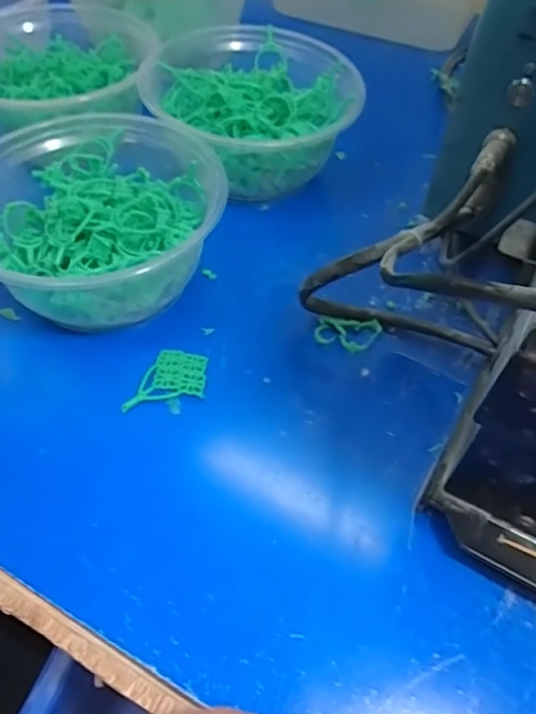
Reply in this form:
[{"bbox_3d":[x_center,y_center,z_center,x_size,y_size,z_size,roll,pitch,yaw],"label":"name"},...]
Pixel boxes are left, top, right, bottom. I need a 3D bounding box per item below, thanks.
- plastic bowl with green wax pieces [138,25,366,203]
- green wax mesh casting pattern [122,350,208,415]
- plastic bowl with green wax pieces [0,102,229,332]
[{"bbox_3d":[-0.009,-0.160,0.370,0.128,0.055,0.119,1,53,-2],"label":"plastic bowl with green wax pieces"},{"bbox_3d":[-0.050,0.012,0.284,0.036,0.005,0.035,4,53,1],"label":"green wax mesh casting pattern"},{"bbox_3d":[-0.095,-0.076,0.312,0.128,0.054,0.126,1,53,-2],"label":"plastic bowl with green wax pieces"}]

